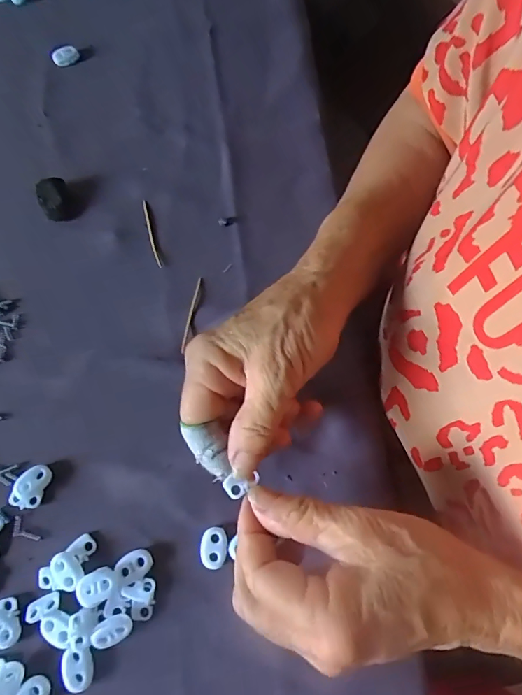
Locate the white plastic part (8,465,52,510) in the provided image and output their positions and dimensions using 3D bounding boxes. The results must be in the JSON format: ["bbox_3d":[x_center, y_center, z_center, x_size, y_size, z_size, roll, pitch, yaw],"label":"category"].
[{"bbox_3d":[-0.141,0.085,0.261,0.019,0.007,0.026,18,71,4],"label":"white plastic part"}]

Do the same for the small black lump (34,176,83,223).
[{"bbox_3d":[-0.154,-0.112,0.322,0.024,0.014,0.033,-32,75,-13],"label":"small black lump"}]

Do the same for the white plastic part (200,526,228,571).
[{"bbox_3d":[-0.028,0.120,0.256,0.016,0.006,0.022,1,70,-2],"label":"white plastic part"}]

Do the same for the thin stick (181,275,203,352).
[{"bbox_3d":[-0.049,-0.024,0.302,0.004,0.004,0.059,9,70,1],"label":"thin stick"}]

